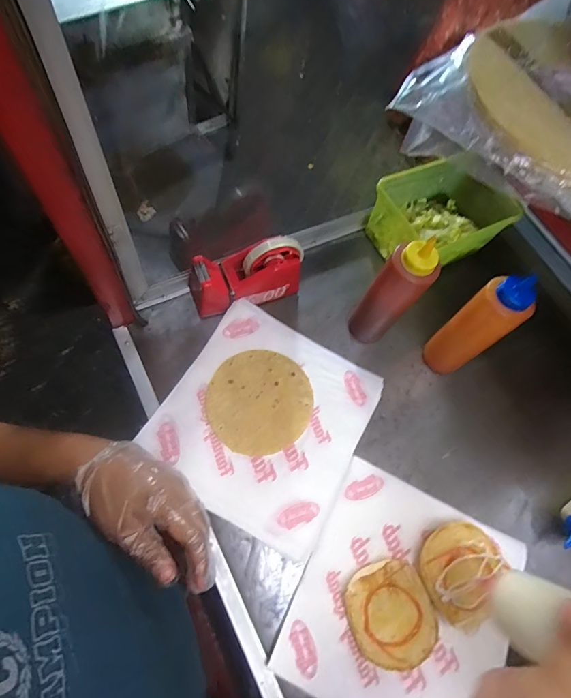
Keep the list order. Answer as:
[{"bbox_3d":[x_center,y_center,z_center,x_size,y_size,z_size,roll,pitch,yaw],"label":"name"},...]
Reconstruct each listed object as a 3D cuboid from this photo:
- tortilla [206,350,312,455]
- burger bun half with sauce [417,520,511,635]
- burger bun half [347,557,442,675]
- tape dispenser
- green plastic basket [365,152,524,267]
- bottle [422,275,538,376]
[{"bbox_3d":[-0.035,0.070,0.530,0.143,0.004,0.139,3,69,-7],"label":"tortilla"},{"bbox_3d":[0.211,0.265,0.463,0.103,0.032,0.094,3,70,-8],"label":"burger bun half with sauce"},{"bbox_3d":[0.123,0.305,0.443,0.096,0.015,0.102,1,69,-2],"label":"burger bun half"},{"bbox_3d":[-0.055,-0.110,0.550,0.158,0.099,0.066,-15,70,-14],"label":"tape dispenser"},{"bbox_3d":[0.269,-0.227,0.640,0.218,0.110,0.152,-29,74,-18],"label":"green plastic basket"},{"bbox_3d":[0.248,-0.023,0.511,0.051,0.193,0.066,-34,76,-20],"label":"bottle"}]

